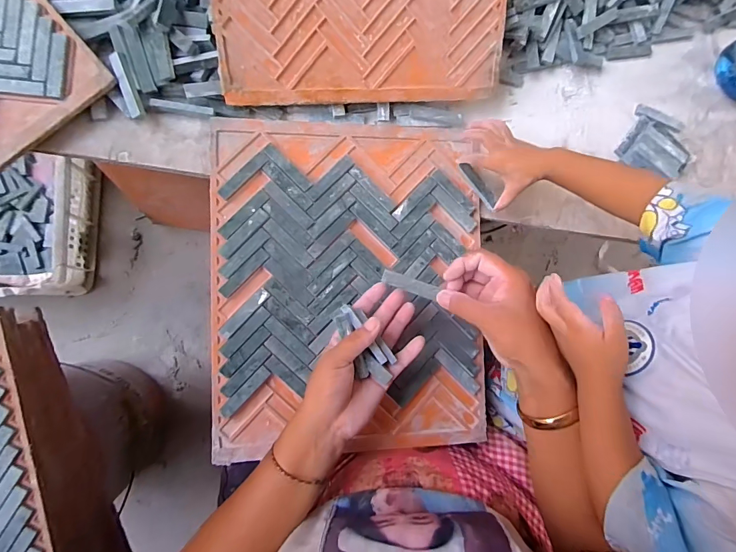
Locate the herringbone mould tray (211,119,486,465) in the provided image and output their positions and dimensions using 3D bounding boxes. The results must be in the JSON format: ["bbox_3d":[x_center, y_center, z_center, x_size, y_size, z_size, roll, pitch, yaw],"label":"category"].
[{"bbox_3d":[-0.018,0.010,0.440,0.301,0.021,0.370,-1,86,-9],"label":"herringbone mould tray"}]

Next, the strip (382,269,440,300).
[{"bbox_3d":[0.040,0.008,0.368,0.054,0.006,0.012,19,83,2],"label":"strip"}]

